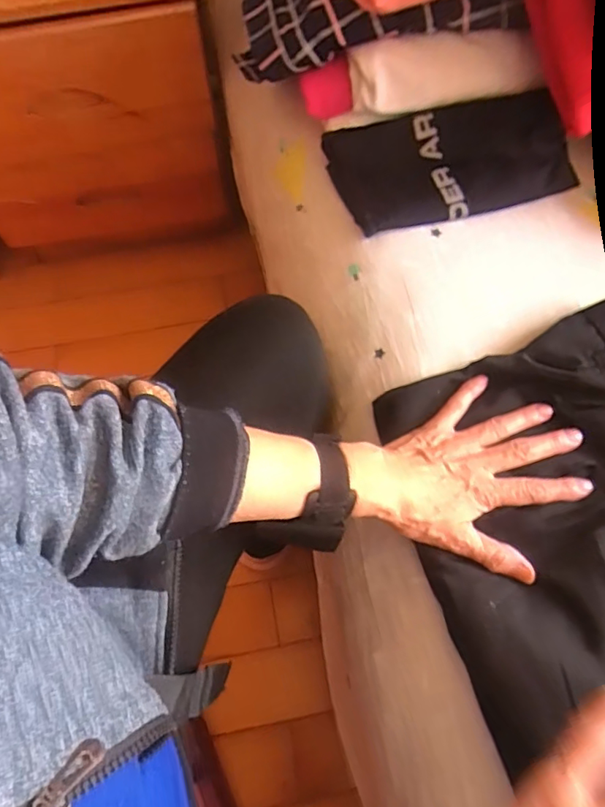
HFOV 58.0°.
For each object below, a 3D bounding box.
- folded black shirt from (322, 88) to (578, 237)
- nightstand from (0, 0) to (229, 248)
[{"bbox_3d":[0.148,-0.243,0.542,0.233,0.068,0.120,-12,68,-4],"label":"folded black shirt"},{"bbox_3d":[-0.330,-0.463,0.779,0.390,0.357,0.288,-9,68,-3],"label":"nightstand"}]

